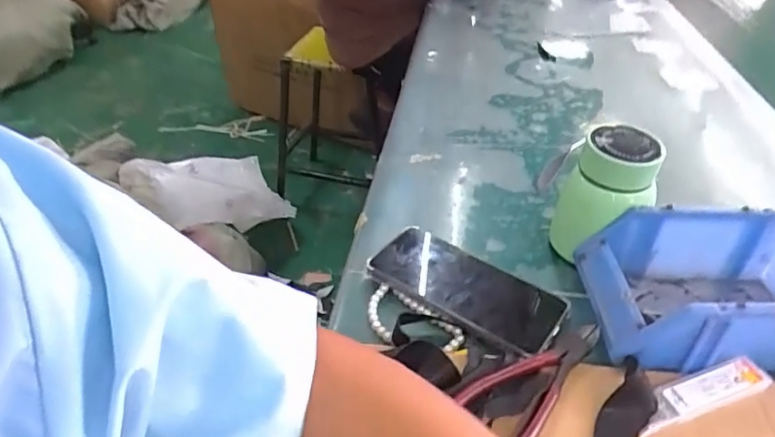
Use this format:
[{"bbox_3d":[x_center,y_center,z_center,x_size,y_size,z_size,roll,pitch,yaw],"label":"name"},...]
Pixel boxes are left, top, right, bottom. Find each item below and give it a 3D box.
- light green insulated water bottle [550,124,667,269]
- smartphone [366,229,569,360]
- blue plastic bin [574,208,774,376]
[{"bbox_3d":[0.194,-0.016,0.475,0.074,0.120,0.066,-2,37,-4],"label":"light green insulated water bottle"},{"bbox_3d":[0.064,0.056,0.449,0.161,0.014,0.075,23,42,26],"label":"smartphone"},{"bbox_3d":[0.273,0.055,0.411,0.218,0.067,0.116,2,37,2],"label":"blue plastic bin"}]

